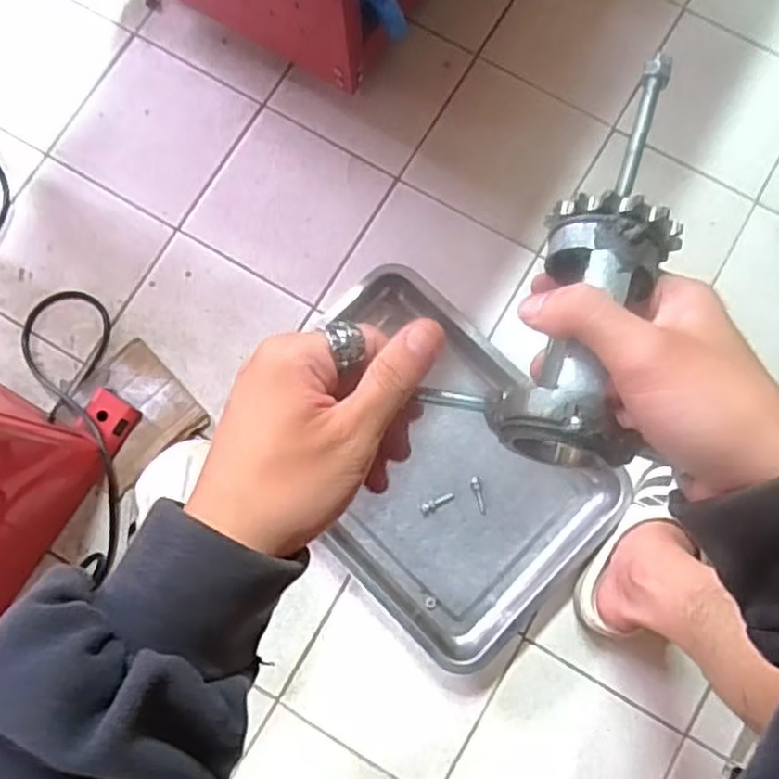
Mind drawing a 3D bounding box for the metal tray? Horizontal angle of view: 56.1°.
[{"bbox_3d":[0.043,0.076,0.825,0.291,0.055,0.394,-43,82,-7],"label":"metal tray"}]

